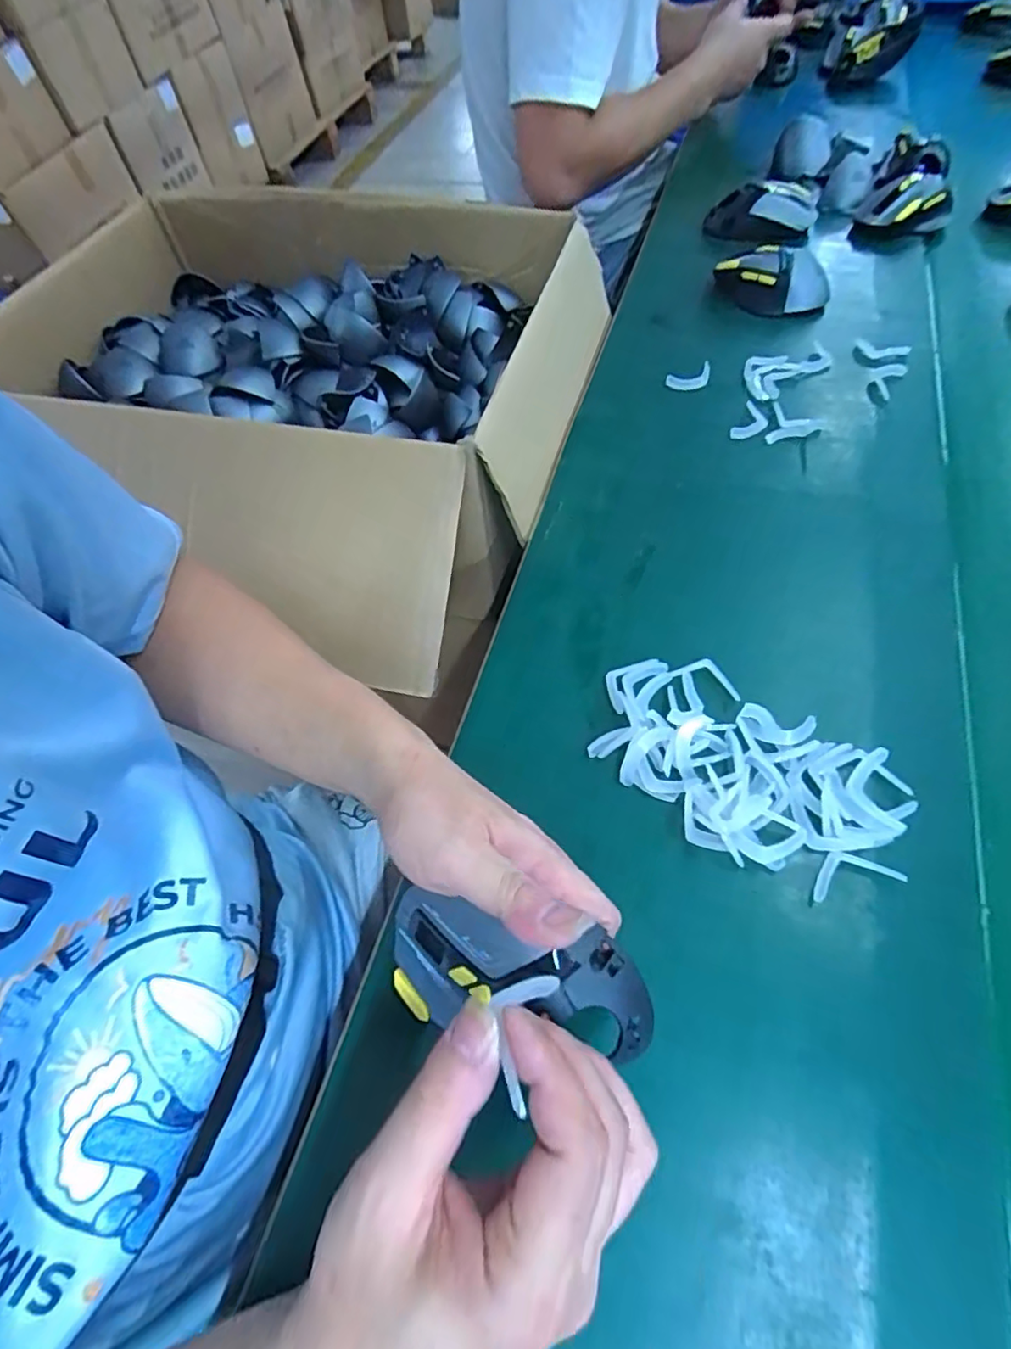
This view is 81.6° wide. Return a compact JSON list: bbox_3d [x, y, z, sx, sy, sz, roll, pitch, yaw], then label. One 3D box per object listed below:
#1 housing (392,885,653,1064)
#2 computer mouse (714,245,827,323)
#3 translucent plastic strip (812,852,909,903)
[{"bbox_3d":[0.003,0.129,0.251,0.116,0.031,0.047,8,61,12],"label":"housing"},{"bbox_3d":[0.258,-0.381,0.568,0.106,0.034,0.063,16,63,16],"label":"computer mouse"},{"bbox_3d":[0.187,0.106,0.316,0.046,0.006,0.022,-12,60,-4],"label":"translucent plastic strip"}]

